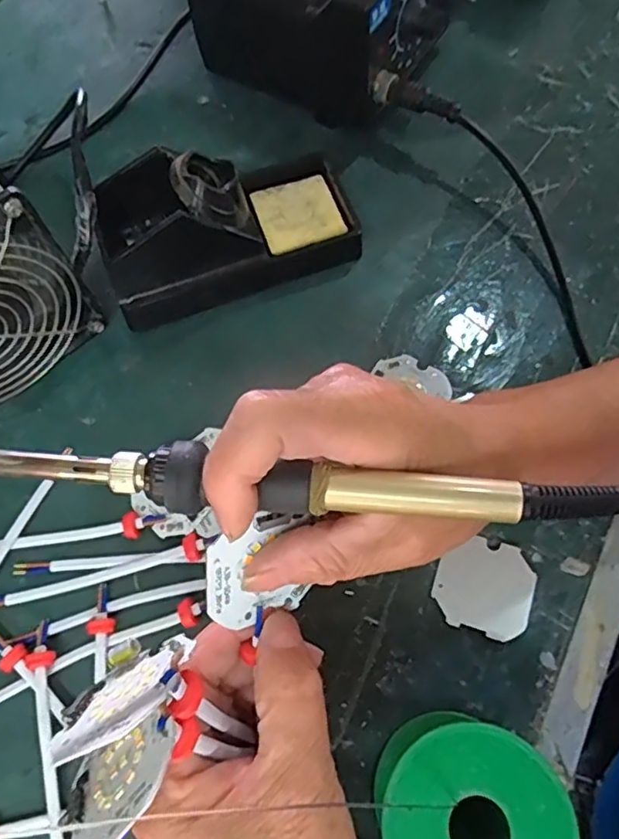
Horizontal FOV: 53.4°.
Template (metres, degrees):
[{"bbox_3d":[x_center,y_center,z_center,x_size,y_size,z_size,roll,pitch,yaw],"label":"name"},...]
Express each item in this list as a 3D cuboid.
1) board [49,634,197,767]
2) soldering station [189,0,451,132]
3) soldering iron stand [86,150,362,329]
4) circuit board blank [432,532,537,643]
[{"bbox_3d":[-0.058,0.086,0.191,0.045,0.043,0.004,-30,99,13],"label":"board"},{"bbox_3d":[0.011,-0.283,0.415,0.148,0.093,0.112,29,73,12],"label":"soldering station"},{"bbox_3d":[-0.050,-0.125,0.364,0.149,0.072,0.088,-19,69,-5],"label":"soldering iron stand"},{"bbox_3d":[0.089,0.084,0.312,0.047,0.004,0.044,-4,72,12],"label":"circuit board blank"}]

